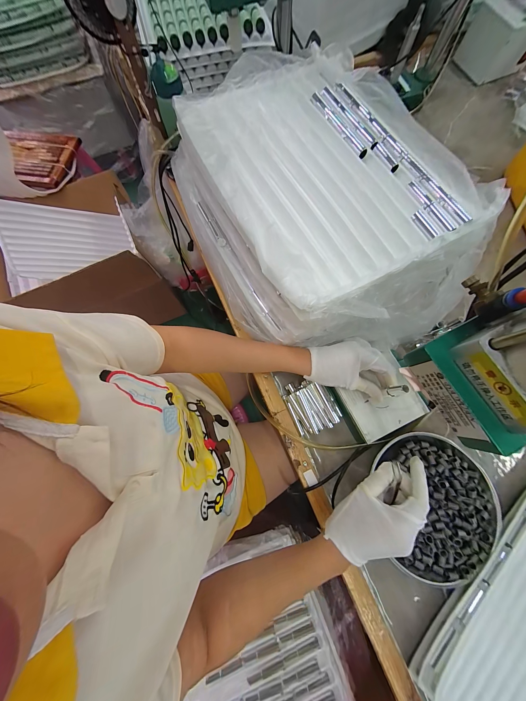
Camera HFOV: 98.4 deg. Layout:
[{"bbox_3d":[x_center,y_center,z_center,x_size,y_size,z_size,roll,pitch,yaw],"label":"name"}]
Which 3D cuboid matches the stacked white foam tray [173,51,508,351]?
[{"bbox_3d":[0.084,-0.251,0.386,0.379,0.143,0.474,-23,76,-5],"label":"stacked white foam tray"}]

